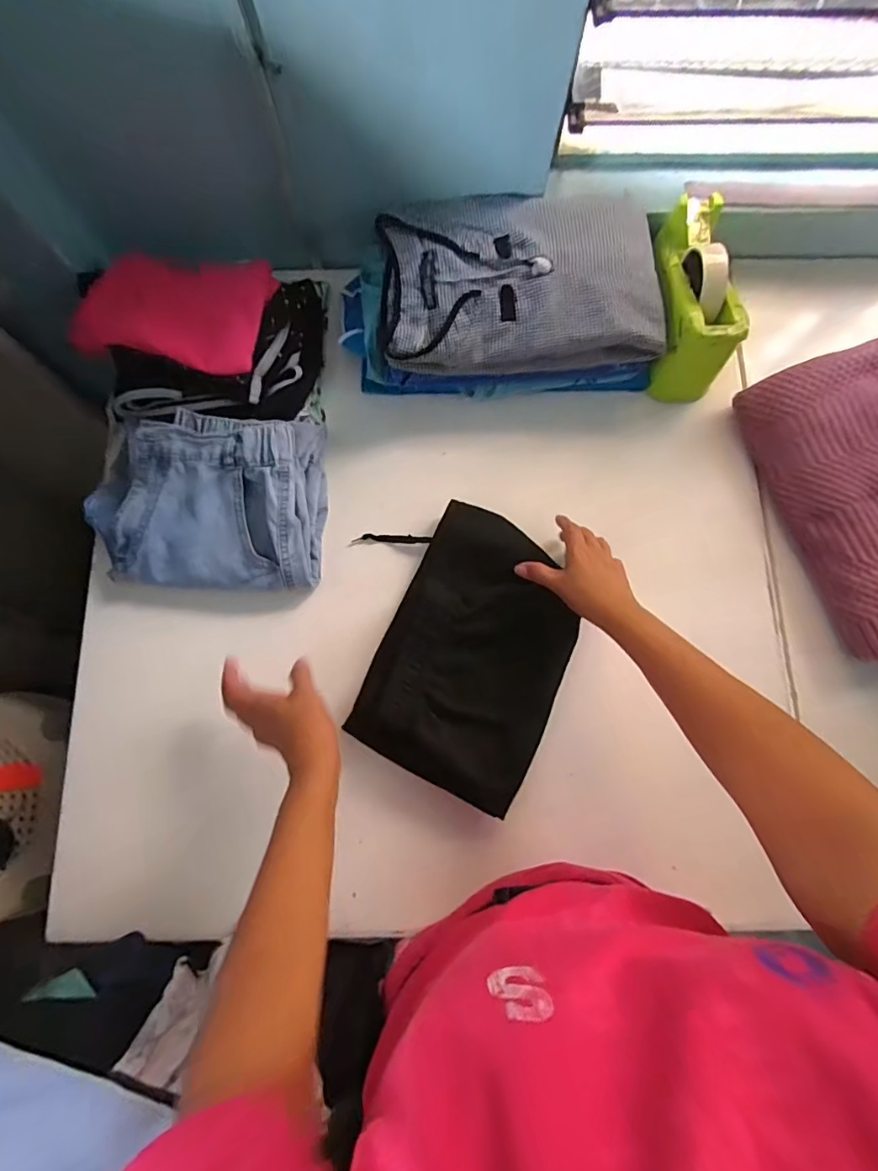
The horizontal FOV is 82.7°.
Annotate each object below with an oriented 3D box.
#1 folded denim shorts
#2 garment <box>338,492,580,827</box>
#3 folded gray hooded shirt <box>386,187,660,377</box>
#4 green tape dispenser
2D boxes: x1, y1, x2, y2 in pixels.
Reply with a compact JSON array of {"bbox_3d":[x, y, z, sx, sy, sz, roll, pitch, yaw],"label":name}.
[{"bbox_3d":[-0.260,-0.089,0.551,0.253,0.077,0.185,-3,79,0],"label":"folded denim shorts"},{"bbox_3d":[0.036,0.063,0.526,0.197,0.045,0.287,20,80,4],"label":"garment"},{"bbox_3d":[0.092,-0.350,0.562,0.304,0.049,0.201,-3,79,0],"label":"folded gray hooded shirt"},{"bbox_3d":[0.291,-0.340,0.576,0.075,0.110,0.207,5,79,1],"label":"green tape dispenser"}]

